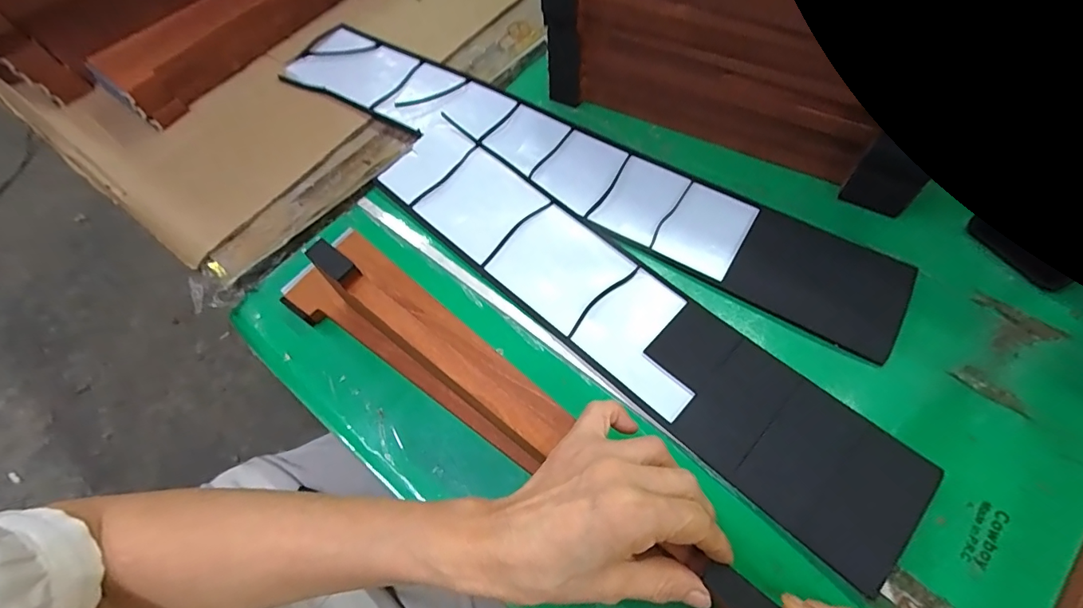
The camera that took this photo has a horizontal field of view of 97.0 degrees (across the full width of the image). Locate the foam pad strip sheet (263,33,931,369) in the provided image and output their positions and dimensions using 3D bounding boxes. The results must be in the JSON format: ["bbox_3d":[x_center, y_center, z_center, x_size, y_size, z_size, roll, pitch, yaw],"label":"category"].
[{"bbox_3d":[0.006,-0.141,0.459,0.621,0.015,0.098,29,68,17],"label":"foam pad strip sheet"}]

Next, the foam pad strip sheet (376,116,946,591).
[{"bbox_3d":[0.050,-0.004,0.385,0.485,0.012,0.095,40,74,22],"label":"foam pad strip sheet"}]

